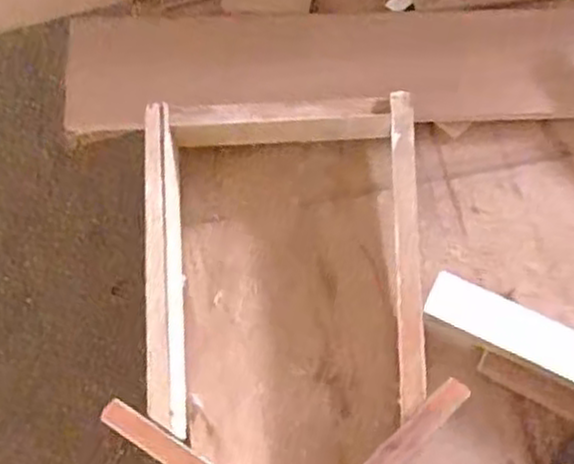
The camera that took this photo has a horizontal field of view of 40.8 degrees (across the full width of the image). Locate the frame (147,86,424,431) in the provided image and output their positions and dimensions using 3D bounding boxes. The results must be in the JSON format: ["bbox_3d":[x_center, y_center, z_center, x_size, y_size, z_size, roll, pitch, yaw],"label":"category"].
[{"bbox_3d":[-0.001,0.019,0.609,0.215,0.057,0.273,-3,68,0],"label":"frame"}]

